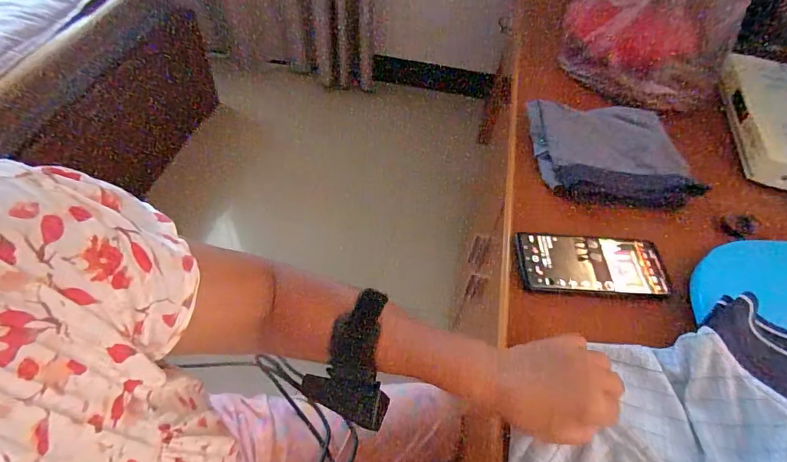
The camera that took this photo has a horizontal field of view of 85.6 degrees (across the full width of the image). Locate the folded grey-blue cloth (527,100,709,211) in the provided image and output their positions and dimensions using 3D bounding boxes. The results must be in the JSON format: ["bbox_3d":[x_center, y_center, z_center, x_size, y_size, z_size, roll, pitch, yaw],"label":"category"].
[{"bbox_3d":[0.291,-0.108,0.562,0.198,0.025,0.181,-1,53,-1],"label":"folded grey-blue cloth"}]

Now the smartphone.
[{"bbox_3d":[0.218,0.036,0.467,0.159,0.012,0.071,2,53,1],"label":"smartphone"}]

